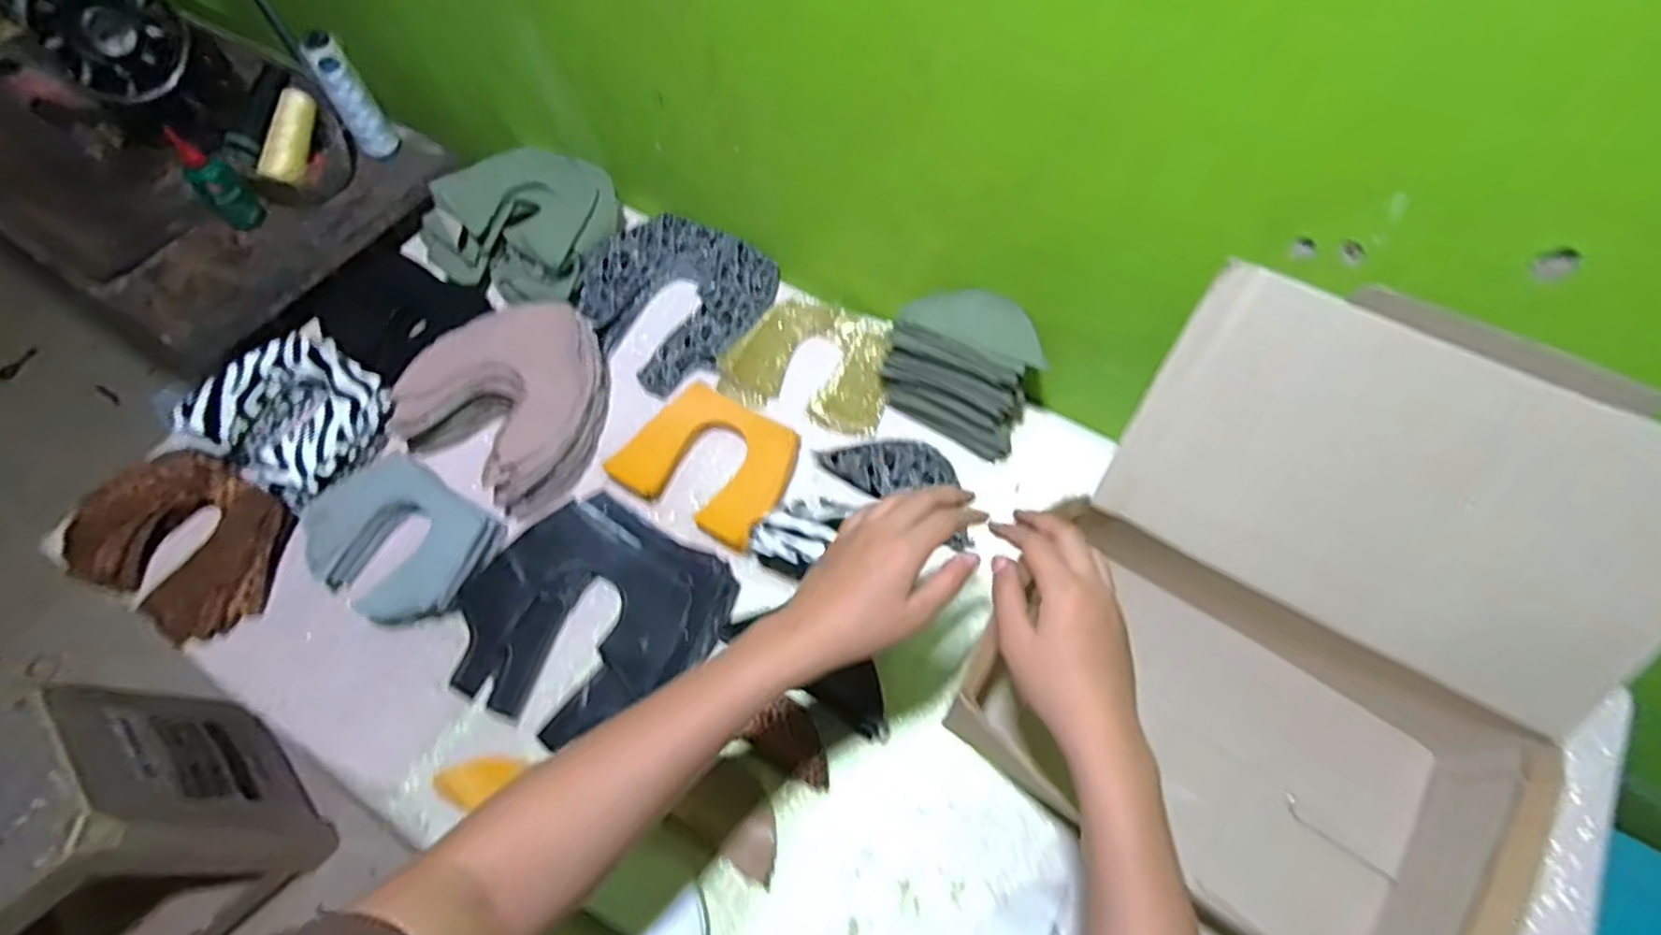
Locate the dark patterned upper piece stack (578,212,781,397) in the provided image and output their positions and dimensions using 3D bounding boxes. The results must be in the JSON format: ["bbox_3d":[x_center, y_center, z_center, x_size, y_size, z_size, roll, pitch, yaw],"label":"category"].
[{"bbox_3d":[-0.166,-0.178,0.760,0.184,0.036,0.190,25,66,13],"label":"dark patterned upper piece stack"}]

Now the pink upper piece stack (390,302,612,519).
[{"bbox_3d":[-0.300,-0.069,0.695,0.183,0.054,0.183,29,66,15],"label":"pink upper piece stack"}]

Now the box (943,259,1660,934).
[{"bbox_3d":[0.309,0.112,0.482,0.331,0.244,0.332,35,68,17],"label":"box"}]

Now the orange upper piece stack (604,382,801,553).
[{"bbox_3d":[-0.114,-0.005,0.667,0.150,0.027,0.123,23,65,12],"label":"orange upper piece stack"}]

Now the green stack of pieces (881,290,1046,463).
[{"bbox_3d":[0.123,-0.091,0.666,0.130,0.117,0.075,32,67,16],"label":"green stack of pieces"}]

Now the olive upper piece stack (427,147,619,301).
[{"bbox_3d":[-0.324,-0.273,0.783,0.171,0.062,0.177,21,65,11],"label":"olive upper piece stack"}]

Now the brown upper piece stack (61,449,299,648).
[{"bbox_3d":[-0.573,0.066,0.647,0.181,0.044,0.137,26,66,14],"label":"brown upper piece stack"}]

